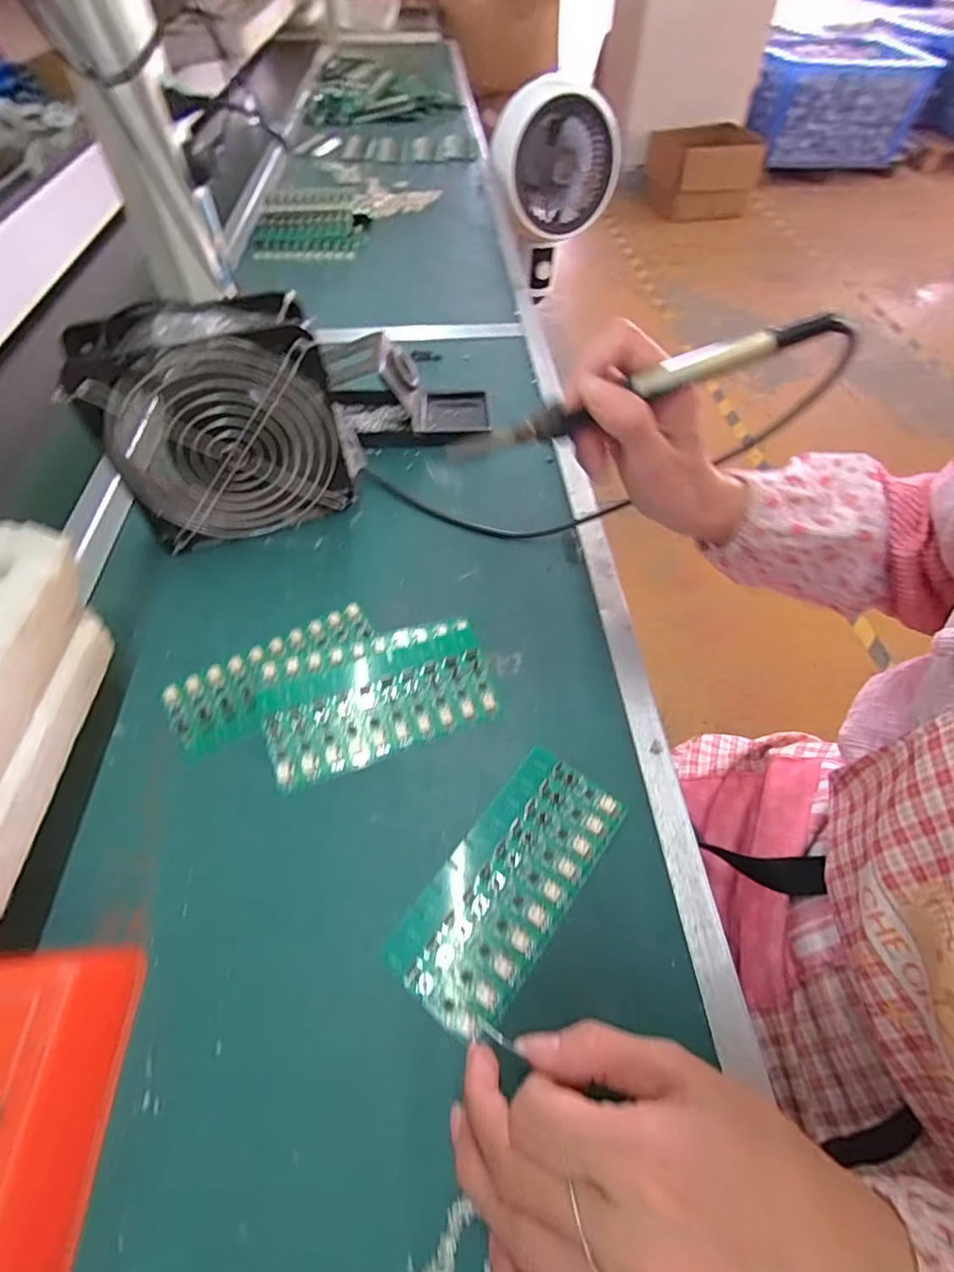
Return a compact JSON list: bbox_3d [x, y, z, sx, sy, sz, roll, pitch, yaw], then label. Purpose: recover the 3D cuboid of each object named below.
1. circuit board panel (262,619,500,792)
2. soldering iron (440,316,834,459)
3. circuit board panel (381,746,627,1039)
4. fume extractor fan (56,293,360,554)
[{"bbox_3d":[-0.062,0.034,0.342,0.135,0.010,0.080,-17,65,-12],"label":"circuit board panel"},{"bbox_3d":[0.073,-0.124,0.284,0.194,0.017,0.012,-11,49,25],"label":"soldering iron"},{"bbox_3d":[0.017,0.125,0.286,0.060,0.010,0.137,34,61,20],"label":"circuit board panel"},{"bbox_3d":[-0.174,-0.147,0.390,0.152,0.152,0.060,-15,56,-15],"label":"fume extractor fan"}]

